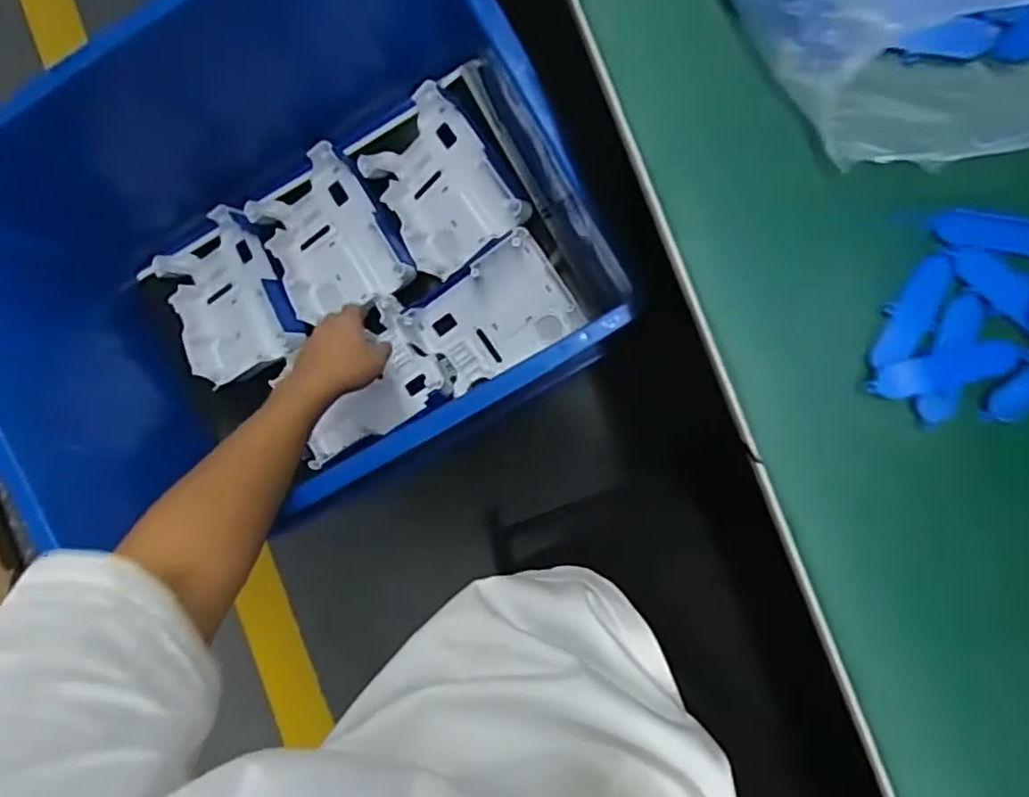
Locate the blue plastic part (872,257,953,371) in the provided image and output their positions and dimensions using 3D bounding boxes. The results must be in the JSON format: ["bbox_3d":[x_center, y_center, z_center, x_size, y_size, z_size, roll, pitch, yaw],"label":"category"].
[{"bbox_3d":[0.169,-0.036,0.264,0.017,0.004,0.052,24,93,6],"label":"blue plastic part"}]

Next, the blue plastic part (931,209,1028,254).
[{"bbox_3d":[0.204,-0.069,0.261,0.047,0.011,0.016,11,91,7],"label":"blue plastic part"}]

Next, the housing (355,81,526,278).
[{"bbox_3d":[-0.090,-0.249,0.733,0.139,0.056,0.192,-33,86,6],"label":"housing"}]

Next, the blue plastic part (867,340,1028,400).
[{"bbox_3d":[0.183,-0.012,0.262,0.061,0.004,0.016,-15,88,7],"label":"blue plastic part"}]

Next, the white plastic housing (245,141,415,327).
[{"bbox_3d":[-0.229,-0.188,0.755,0.144,0.051,0.188,-31,86,6],"label":"white plastic housing"}]

